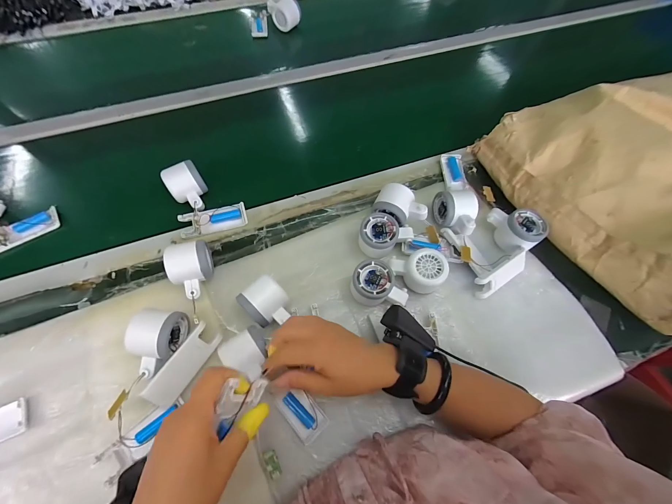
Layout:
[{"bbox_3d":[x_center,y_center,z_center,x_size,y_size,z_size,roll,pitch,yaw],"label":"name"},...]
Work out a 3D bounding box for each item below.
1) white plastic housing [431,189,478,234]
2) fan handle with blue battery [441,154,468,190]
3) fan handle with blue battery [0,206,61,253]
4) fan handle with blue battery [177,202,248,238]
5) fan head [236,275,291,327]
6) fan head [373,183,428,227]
[{"bbox_3d":[0.200,-0.063,0.468,0.054,0.059,0.084,-8,65,-6],"label":"white plastic housing"},{"bbox_3d":[0.219,-0.149,0.531,0.037,0.018,0.080,0,65,-2],"label":"fan handle with blue battery"},{"bbox_3d":[-0.509,-0.035,0.465,0.103,0.016,0.039,-30,70,-15],"label":"fan handle with blue battery"},{"bbox_3d":[-0.203,-0.053,0.475,0.105,0.027,0.038,-15,66,-9],"label":"fan handle with blue battery"},{"bbox_3d":[-0.095,0.075,0.401,0.057,0.049,0.063,-38,72,-18],"label":"fan head"},{"bbox_3d":[0.104,-0.069,0.466,0.082,0.058,0.054,27,67,10],"label":"fan head"}]

